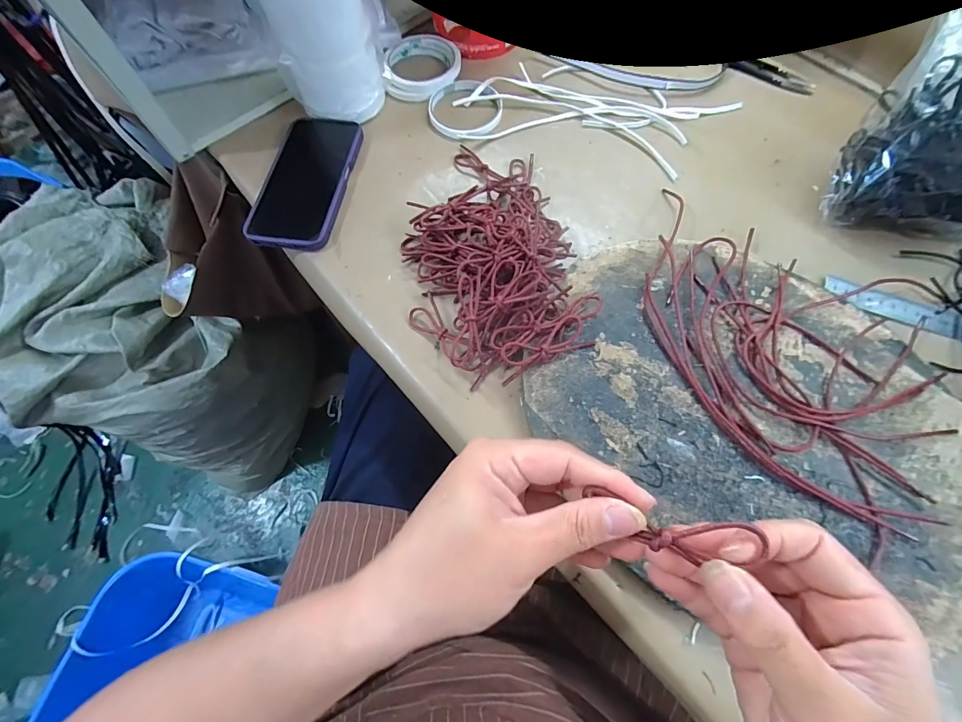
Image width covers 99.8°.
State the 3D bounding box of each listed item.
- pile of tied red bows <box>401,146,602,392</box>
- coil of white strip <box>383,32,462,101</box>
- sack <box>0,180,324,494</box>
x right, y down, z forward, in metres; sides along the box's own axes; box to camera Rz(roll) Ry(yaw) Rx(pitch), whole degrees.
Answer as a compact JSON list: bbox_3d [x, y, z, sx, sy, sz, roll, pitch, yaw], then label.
[{"bbox_3d":[0.007,-0.102,0.354,0.145,0.033,0.229,-12,68,-2],"label":"pile of tied red bows"},{"bbox_3d":[-0.068,-0.347,0.475,0.086,0.022,0.100,-6,68,0],"label":"coil of white strip"},{"bbox_3d":[-0.647,-0.028,0.859,0.470,0.471,0.423,29,72,13],"label":"sack"}]

